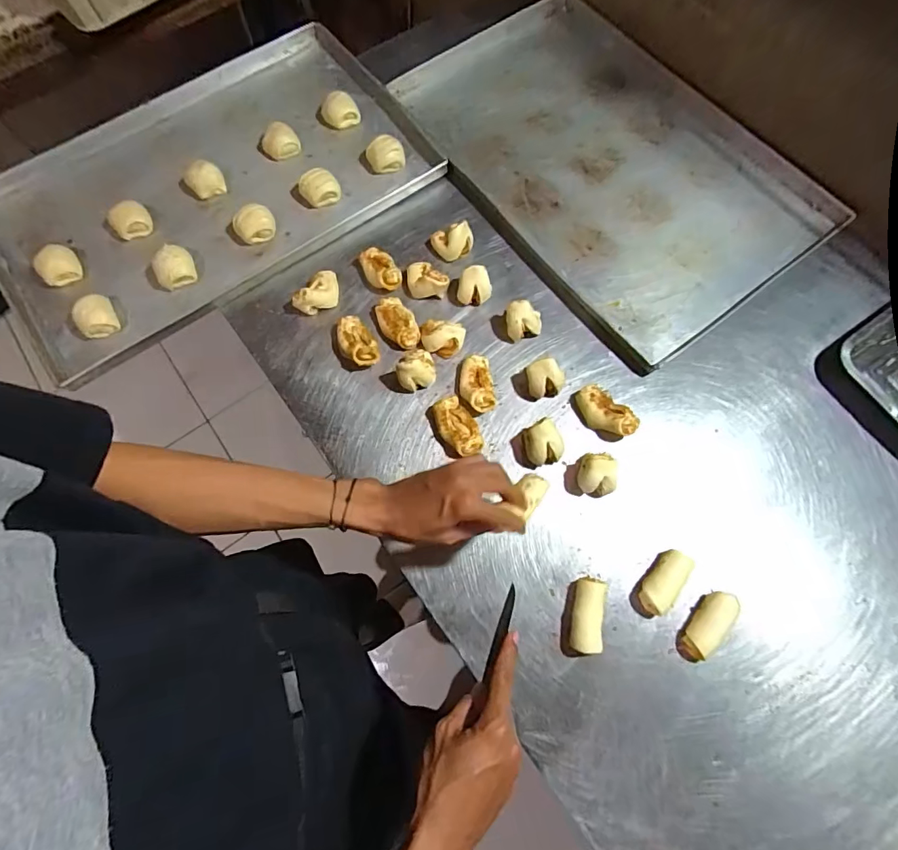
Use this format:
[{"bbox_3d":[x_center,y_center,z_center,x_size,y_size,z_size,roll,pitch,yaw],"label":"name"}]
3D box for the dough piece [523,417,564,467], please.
[{"bbox_3d":[0.127,0.025,0.630,0.052,0.040,0.061,-20,71,-6],"label":"dough piece"}]

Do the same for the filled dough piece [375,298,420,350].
[{"bbox_3d":[-0.076,-0.152,0.703,0.047,0.033,0.085,-28,72,-9],"label":"filled dough piece"}]

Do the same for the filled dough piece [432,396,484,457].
[{"bbox_3d":[0.012,0.005,0.652,0.047,0.027,0.091,-31,73,-10],"label":"filled dough piece"}]

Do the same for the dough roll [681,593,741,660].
[{"bbox_3d":[0.314,0.241,0.563,0.035,0.031,0.086,40,75,13],"label":"dough roll"}]

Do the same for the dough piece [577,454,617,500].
[{"bbox_3d":[0.196,0.067,0.615,0.051,0.053,0.048,0,70,0],"label":"dough piece"}]

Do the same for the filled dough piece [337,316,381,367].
[{"bbox_3d":[-0.137,-0.120,0.697,0.048,0.035,0.084,-35,74,-11],"label":"filled dough piece"}]

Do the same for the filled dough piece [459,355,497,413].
[{"bbox_3d":[0.039,-0.056,0.671,0.046,0.033,0.085,-8,71,-3],"label":"filled dough piece"}]

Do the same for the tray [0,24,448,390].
[{"bbox_3d":[-0.424,-0.428,0.809,0.735,0.044,0.477,-36,74,-11],"label":"tray"}]

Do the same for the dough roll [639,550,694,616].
[{"bbox_3d":[0.268,0.196,0.583,0.032,0.038,0.085,36,75,12],"label":"dough roll"}]

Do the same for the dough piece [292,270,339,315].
[{"bbox_3d":[-0.203,-0.207,0.728,0.048,0.046,0.084,30,73,10],"label":"dough piece"}]

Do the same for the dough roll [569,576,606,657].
[{"bbox_3d":[0.166,0.230,0.565,0.035,0.032,0.083,9,71,4],"label":"dough roll"}]

